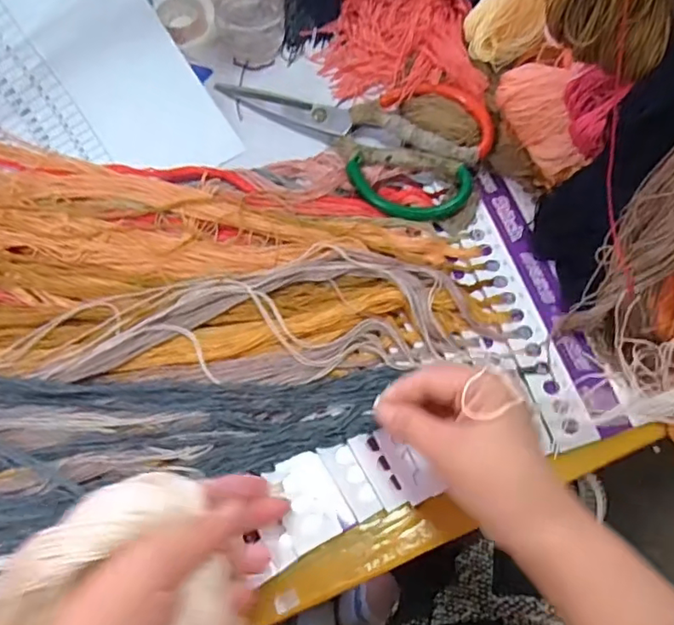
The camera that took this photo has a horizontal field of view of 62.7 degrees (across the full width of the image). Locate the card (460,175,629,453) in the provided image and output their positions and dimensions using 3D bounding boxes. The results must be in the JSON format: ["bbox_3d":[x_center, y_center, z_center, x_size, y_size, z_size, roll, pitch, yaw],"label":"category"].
[{"bbox_3d":[0.132,-0.007,0.388,0.066,0.007,0.199,-14,68,-8],"label":"card"}]

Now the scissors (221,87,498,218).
[{"bbox_3d":[0.009,-0.149,0.429,0.216,0.029,0.101,26,70,10],"label":"scissors"}]

